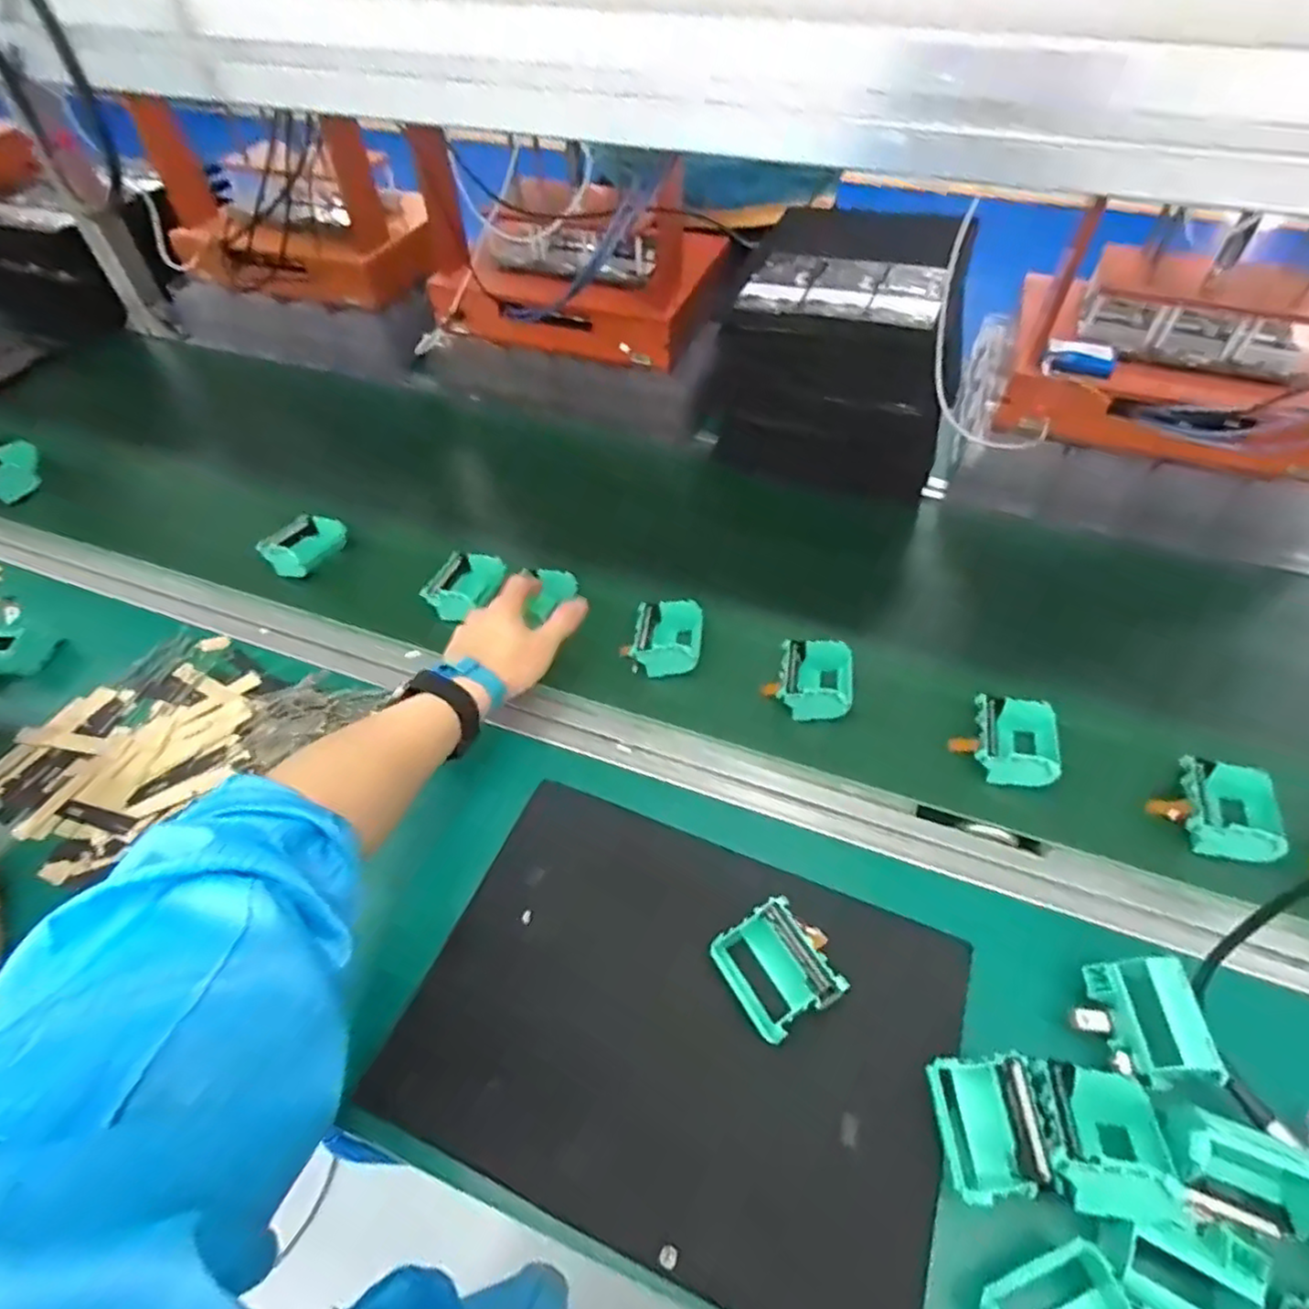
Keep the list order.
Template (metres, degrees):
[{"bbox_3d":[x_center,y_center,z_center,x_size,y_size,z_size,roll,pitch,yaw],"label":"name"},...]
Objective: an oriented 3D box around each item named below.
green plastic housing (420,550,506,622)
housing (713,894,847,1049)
[{"bbox_3d":[-0.201,-0.075,0.708,0.050,0.029,0.083,23,56,19],"label":"green plastic housing"},{"bbox_3d":[0.084,0.208,0.460,0.073,0.039,0.080,-26,55,-18],"label":"housing"}]

